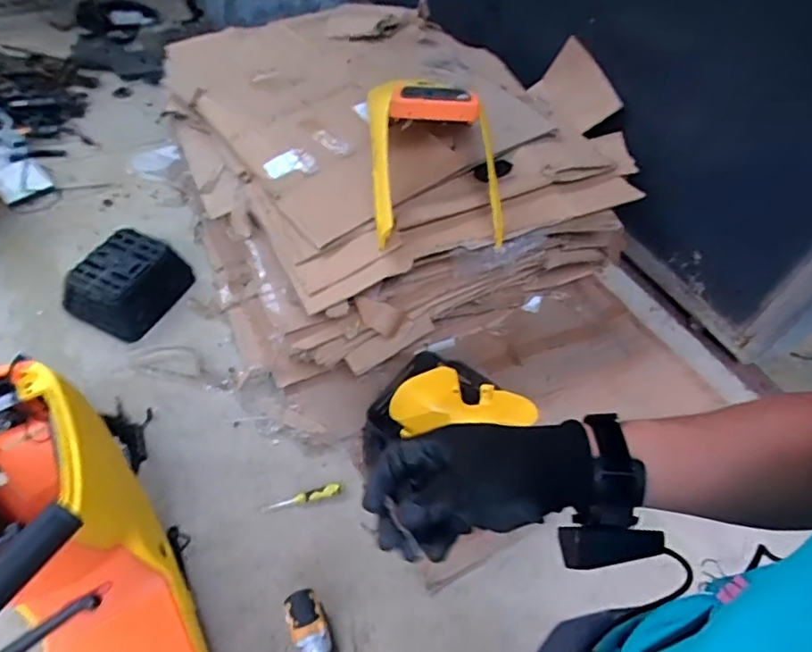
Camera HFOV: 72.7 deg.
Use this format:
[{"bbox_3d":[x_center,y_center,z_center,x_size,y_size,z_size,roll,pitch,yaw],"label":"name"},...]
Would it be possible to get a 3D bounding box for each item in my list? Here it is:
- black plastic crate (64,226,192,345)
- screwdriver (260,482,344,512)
[{"bbox_3d":[-0.827,-0.131,1.636,0.250,0.129,0.307,20,53,9],"label":"black plastic crate"},{"bbox_3d":[-0.254,0.421,1.351,0.201,0.028,0.032,-15,54,-1],"label":"screwdriver"}]

